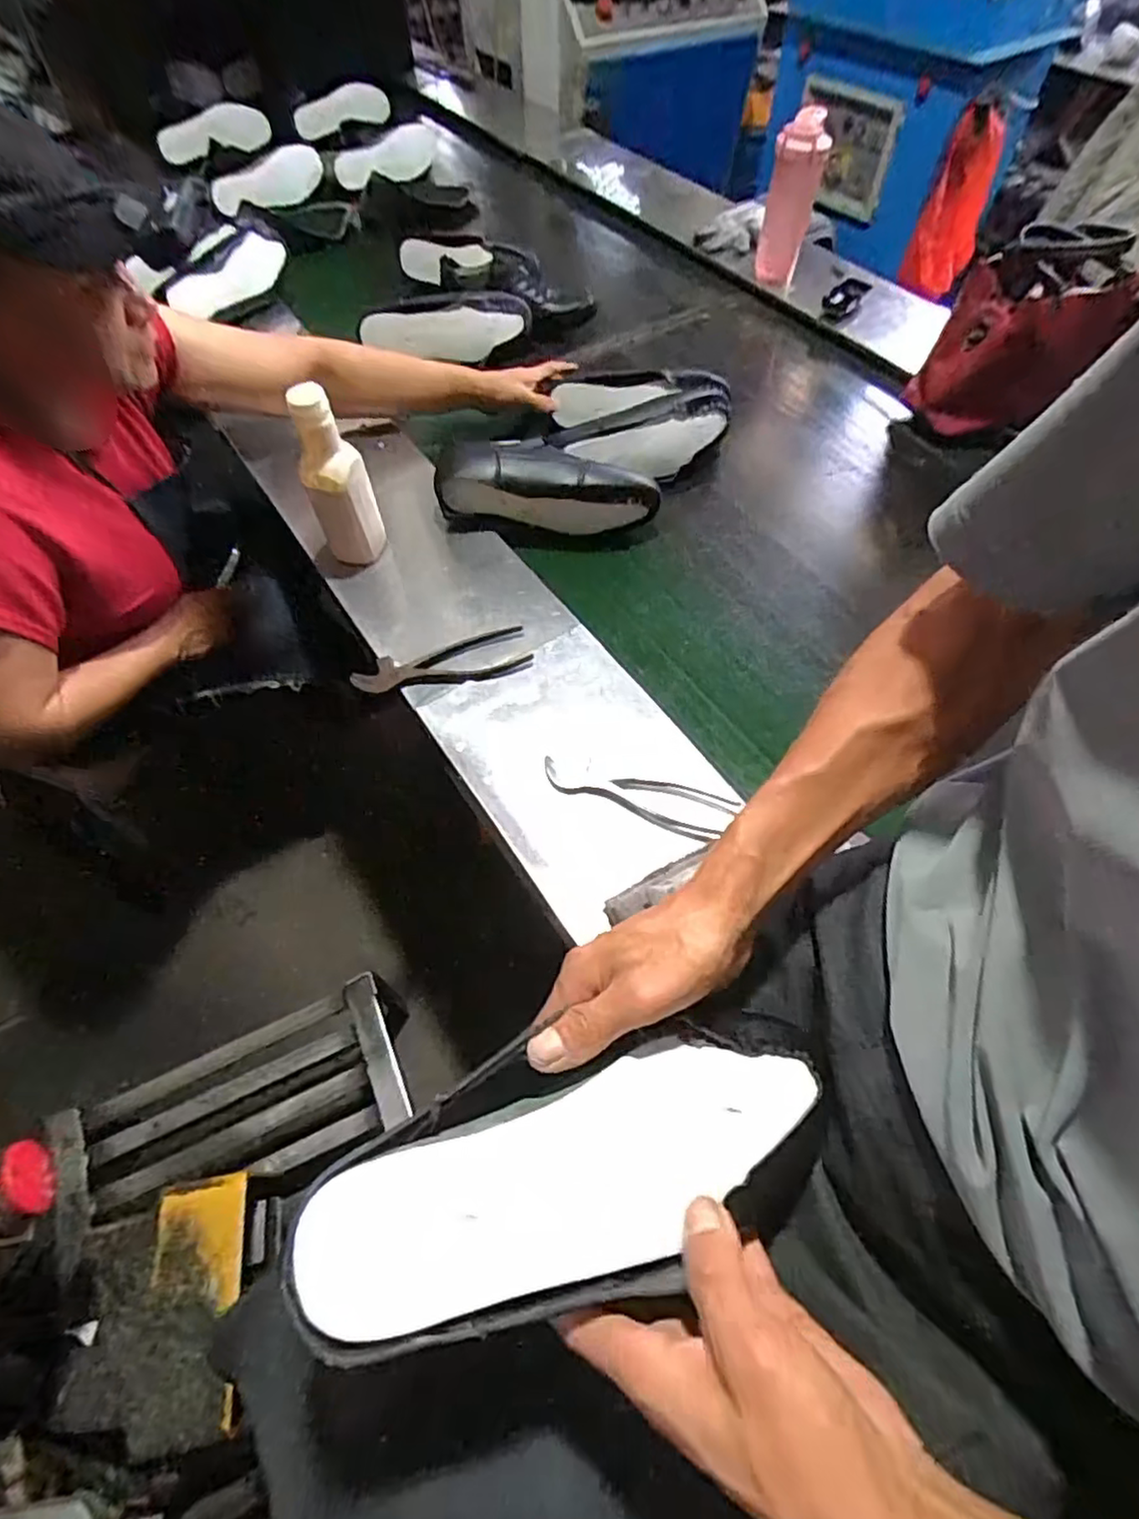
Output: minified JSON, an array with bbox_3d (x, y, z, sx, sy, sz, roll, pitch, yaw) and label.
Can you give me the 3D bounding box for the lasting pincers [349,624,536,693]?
[{"bbox_3d":[-0.142,-0.107,0.745,0.195,0.014,0.057,-12,59,-8],"label":"lasting pincers"}]

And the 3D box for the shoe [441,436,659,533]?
[{"bbox_3d":[-0.023,-0.354,0.868,0.277,0.078,0.090,-1,58,-1],"label":"shoe"}]

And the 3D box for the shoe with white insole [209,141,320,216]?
[{"bbox_3d":[-0.610,-1.170,1.355,0.227,0.087,0.061,-27,62,-16],"label":"shoe with white insole"}]

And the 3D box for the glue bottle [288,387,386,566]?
[{"bbox_3d":[-0.266,-0.319,0.770,0.072,0.197,0.058,-21,60,-13],"label":"glue bottle"}]

